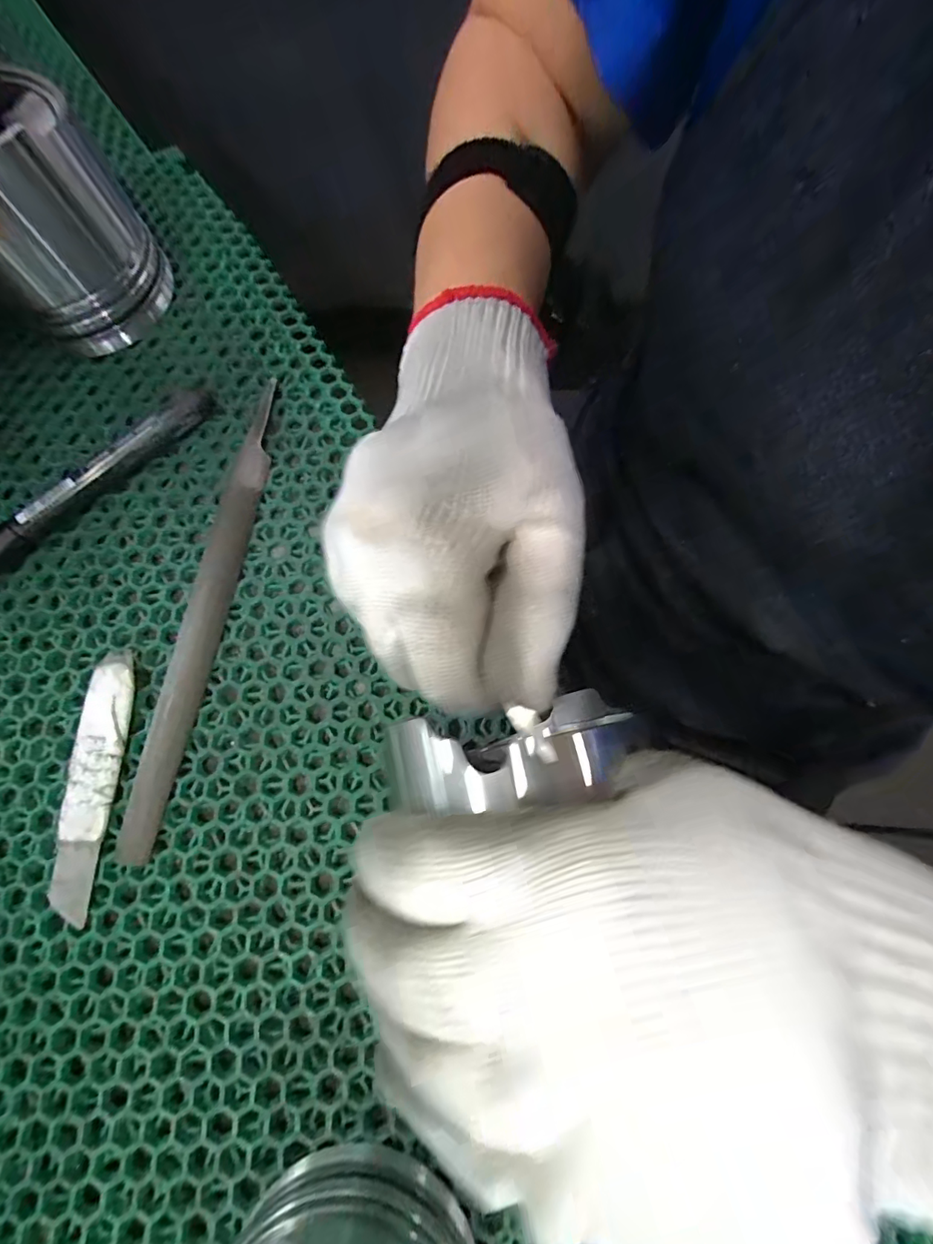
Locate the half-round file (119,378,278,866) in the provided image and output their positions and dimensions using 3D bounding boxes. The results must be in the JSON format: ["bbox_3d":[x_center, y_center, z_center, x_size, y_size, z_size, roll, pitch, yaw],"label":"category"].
[{"bbox_3d":[-0.126,-0.013,0.230,0.017,0.005,0.236,9,76,4],"label":"half-round file"}]

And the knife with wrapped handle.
[{"bbox_3d":[-0.164,0.069,0.206,0.020,0.009,0.111,4,76,2],"label":"knife with wrapped handle"}]

